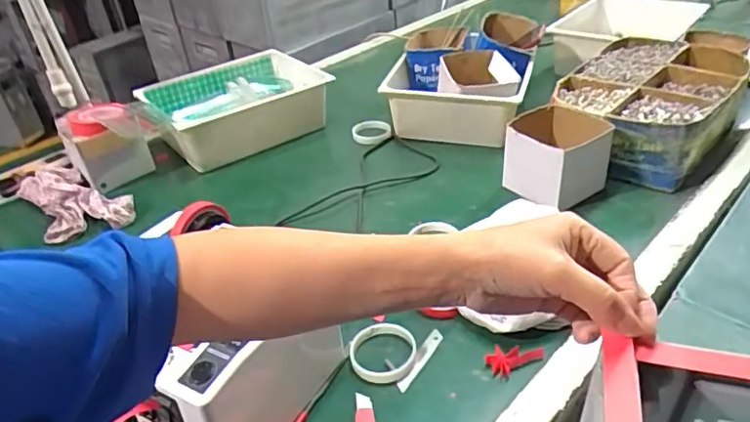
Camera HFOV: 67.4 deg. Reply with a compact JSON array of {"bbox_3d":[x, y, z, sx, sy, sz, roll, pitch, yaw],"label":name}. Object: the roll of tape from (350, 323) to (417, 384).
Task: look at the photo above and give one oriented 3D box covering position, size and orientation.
[{"bbox_3d":[0.011,0.180,0.715,0.082,0.015,0.083,-3,35,5],"label":"roll of tape"}]

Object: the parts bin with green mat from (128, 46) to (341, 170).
[{"bbox_3d":[-0.319,-0.253,1.285,0.357,0.114,0.269,-26,40,-27],"label":"parts bin with green mat"}]

